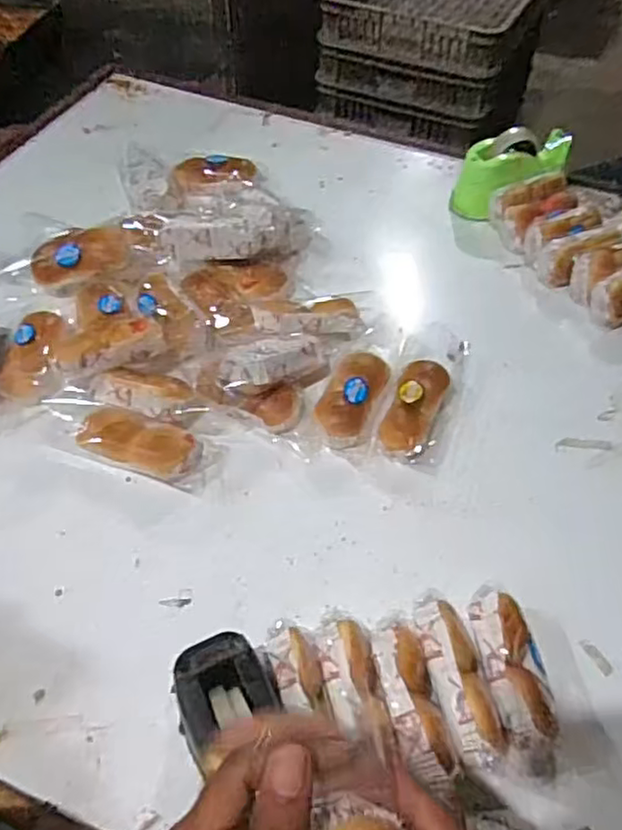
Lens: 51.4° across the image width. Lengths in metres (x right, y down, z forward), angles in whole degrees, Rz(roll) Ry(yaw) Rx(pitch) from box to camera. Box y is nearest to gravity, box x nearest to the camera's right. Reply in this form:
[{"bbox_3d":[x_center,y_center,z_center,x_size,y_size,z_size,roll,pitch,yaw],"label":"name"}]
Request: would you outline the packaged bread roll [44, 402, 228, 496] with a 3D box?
[{"bbox_3d":[-0.223,0.029,0.791,0.236,0.032,0.076,16,52,11],"label":"packaged bread roll"}]

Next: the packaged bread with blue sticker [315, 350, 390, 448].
[{"bbox_3d":[0.053,-0.031,0.818,0.071,0.042,0.153,15,55,11],"label":"packaged bread with blue sticker"}]

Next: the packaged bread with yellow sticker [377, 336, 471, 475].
[{"bbox_3d":[0.151,-0.039,0.840,0.089,0.043,0.244,14,55,10],"label":"packaged bread with yellow sticker"}]

